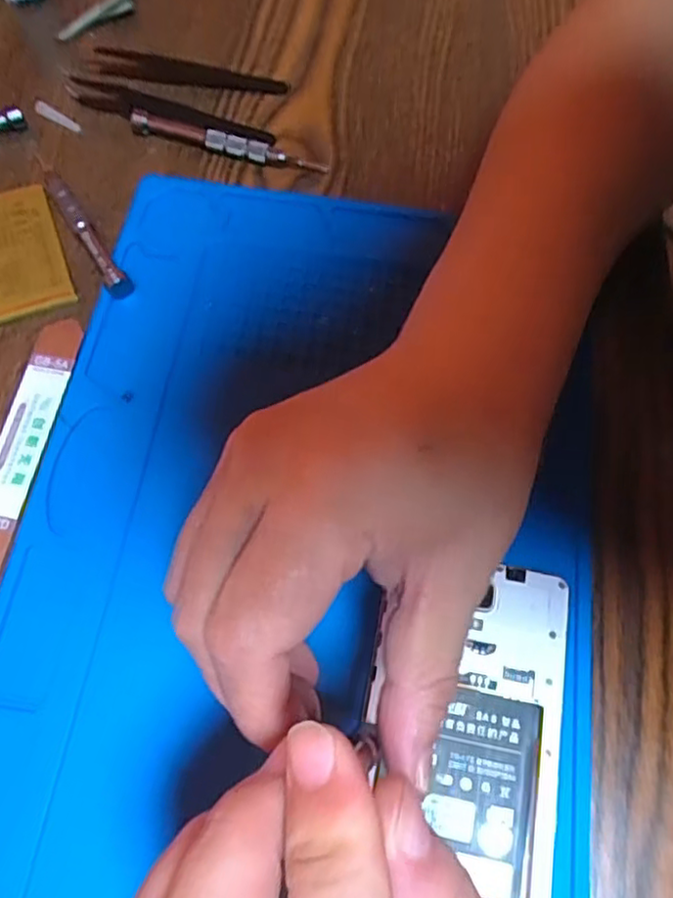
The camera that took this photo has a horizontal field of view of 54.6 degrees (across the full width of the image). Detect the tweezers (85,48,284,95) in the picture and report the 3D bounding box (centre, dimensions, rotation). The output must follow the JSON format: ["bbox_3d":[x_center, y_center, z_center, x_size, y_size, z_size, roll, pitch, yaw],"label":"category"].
[{"bbox_3d":[-0.082,-0.208,0.358,0.108,0.008,0.012,9,68,3],"label":"tweezers"}]

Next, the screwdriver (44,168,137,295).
[{"bbox_3d":[-0.125,-0.109,0.317,0.011,0.011,0.091,-31,72,-13],"label":"screwdriver"}]

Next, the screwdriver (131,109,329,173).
[{"bbox_3d":[-0.057,-0.158,0.341,0.108,0.012,0.010,19,69,6],"label":"screwdriver"}]

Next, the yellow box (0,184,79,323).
[{"bbox_3d":[-0.162,-0.095,0.314,0.056,0.004,0.076,-20,70,-9],"label":"yellow box"}]

